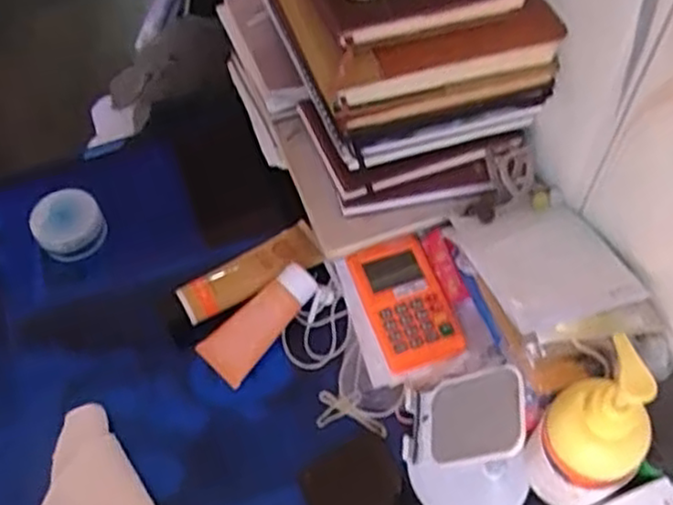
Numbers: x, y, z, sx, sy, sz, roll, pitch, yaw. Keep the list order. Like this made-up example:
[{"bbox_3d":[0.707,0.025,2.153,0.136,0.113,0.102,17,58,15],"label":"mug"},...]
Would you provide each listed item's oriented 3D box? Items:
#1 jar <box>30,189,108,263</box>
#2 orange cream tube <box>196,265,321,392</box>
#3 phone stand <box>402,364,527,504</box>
[{"bbox_3d":[-0.264,-0.027,0.708,0.063,0.039,0.060,-1,60,2],"label":"jar"},{"bbox_3d":[-0.068,0.060,0.640,0.050,0.029,0.116,39,69,22],"label":"orange cream tube"},{"bbox_3d":[0.100,0.143,0.508,0.089,0.149,0.077,0,60,3],"label":"phone stand"}]

